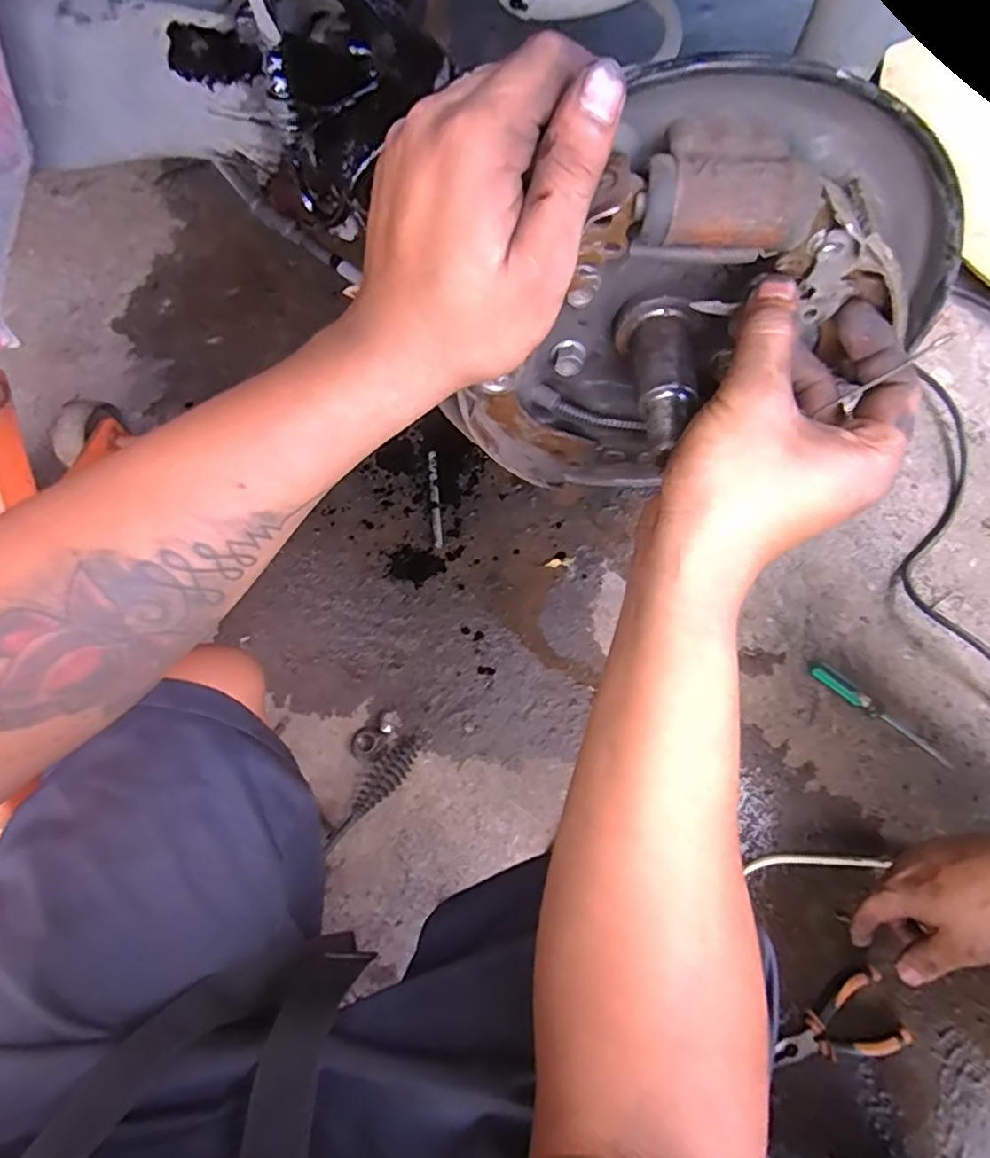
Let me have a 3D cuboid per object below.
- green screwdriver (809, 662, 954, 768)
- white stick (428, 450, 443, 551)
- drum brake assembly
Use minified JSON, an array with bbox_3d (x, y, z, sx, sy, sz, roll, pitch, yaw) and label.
[{"bbox_3d":[0.451,0.155,0.723,0.178,0.016,0.025,35,74,13],"label":"green screwdriver"},{"bbox_3d":[-0.080,-0.106,0.818,0.013,0.004,0.140,-6,69,-1],"label":"white stick"},{"bbox_3d":[0.087,-0.103,0.282,0.187,0.205,0.084,14,70,6],"label":"drum brake assembly"}]

